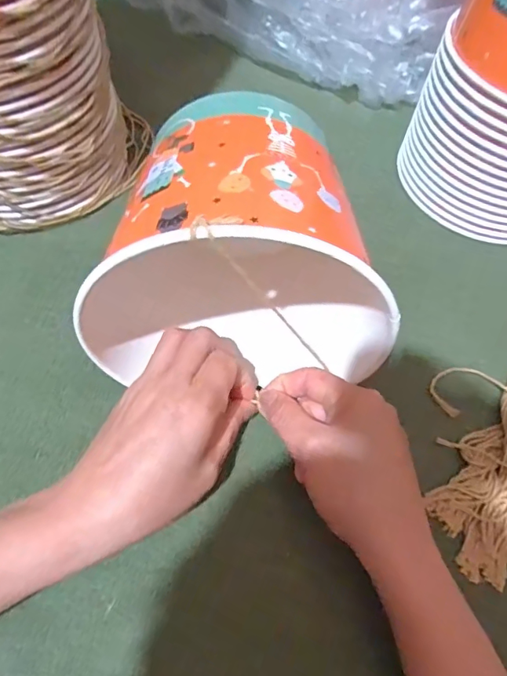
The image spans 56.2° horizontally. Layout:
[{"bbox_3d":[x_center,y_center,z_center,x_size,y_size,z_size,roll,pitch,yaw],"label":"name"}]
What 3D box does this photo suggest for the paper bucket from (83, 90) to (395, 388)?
[{"bbox_3d":[-0.018,-0.052,0.290,0.175,0.163,0.142,0,61,-4],"label":"paper bucket"}]

